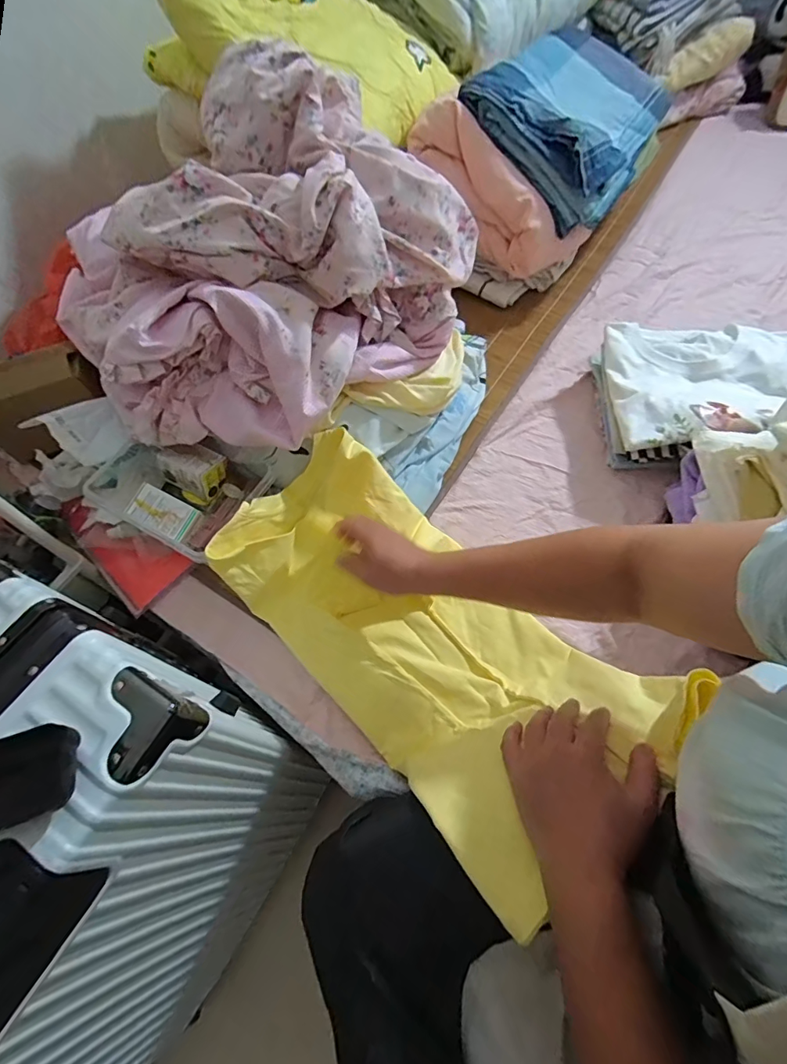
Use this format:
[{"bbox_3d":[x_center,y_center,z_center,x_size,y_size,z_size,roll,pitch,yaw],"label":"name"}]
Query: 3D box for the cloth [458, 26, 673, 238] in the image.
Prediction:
[{"bbox_3d":[0.322,-0.720,0.765,0.276,0.073,0.396,40,71,-7],"label":"cloth"}]

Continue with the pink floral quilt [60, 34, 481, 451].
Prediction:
[{"bbox_3d":[-0.174,-0.347,0.540,0.443,0.237,0.390,-37,66,-14],"label":"pink floral quilt"}]

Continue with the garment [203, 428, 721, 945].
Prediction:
[{"bbox_3d":[0.021,0.105,0.509,0.478,0.155,0.243,38,71,25],"label":"garment"}]

